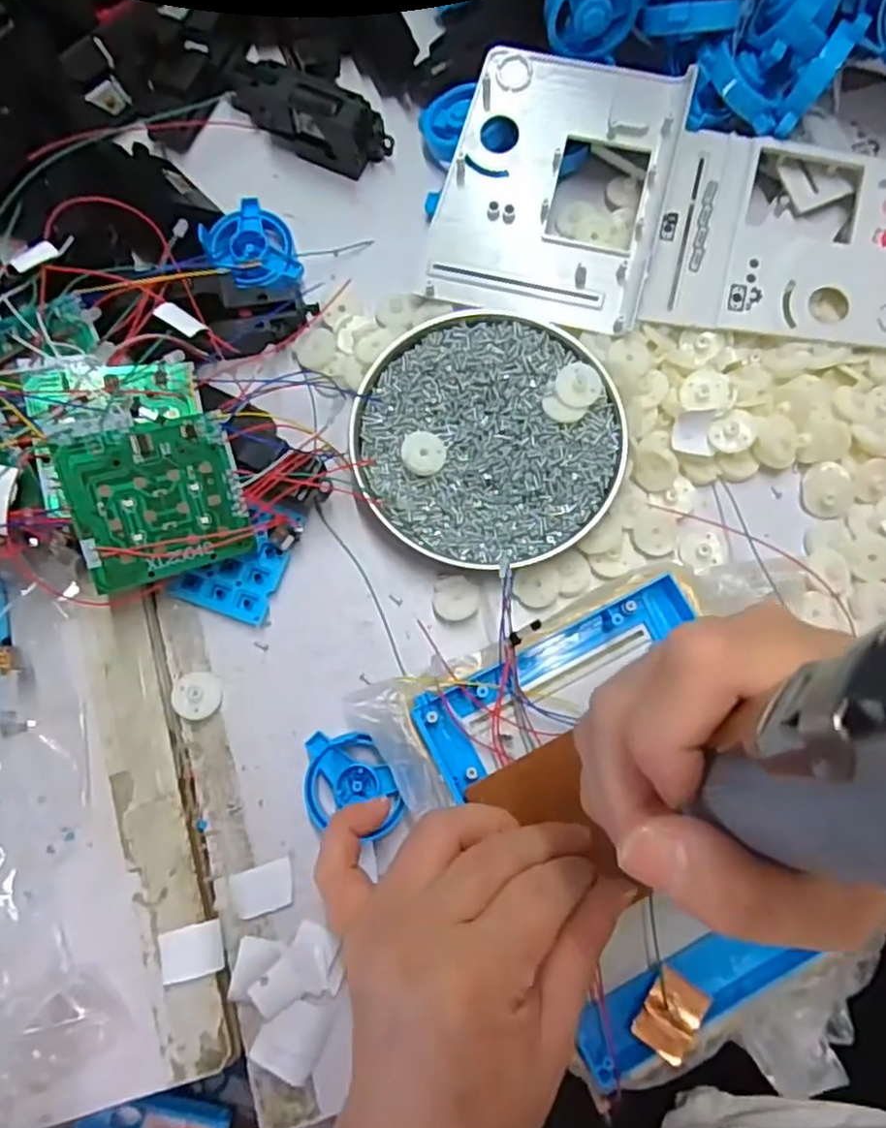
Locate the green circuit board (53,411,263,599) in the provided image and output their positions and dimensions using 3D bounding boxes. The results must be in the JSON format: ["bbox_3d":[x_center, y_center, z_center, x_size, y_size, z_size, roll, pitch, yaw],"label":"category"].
[{"bbox_3d":[-0.127,-0.029,0.312,0.071,0.005,0.067,-18,105,-25],"label":"green circuit board"}]

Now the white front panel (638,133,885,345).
[{"bbox_3d":[0.186,-0.174,0.370,0.137,0.014,0.105,10,78,2],"label":"white front panel"}]

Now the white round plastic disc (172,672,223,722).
[{"bbox_3d":[-0.120,0.065,0.338,0.022,0.006,0.023,0,78,0],"label":"white round plastic disc"}]

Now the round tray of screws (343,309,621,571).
[{"bbox_3d":[0.022,-0.065,0.356,0.131,0.026,0.133,0,78,0],"label":"round tray of screws"}]

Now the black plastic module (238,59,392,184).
[{"bbox_3d":[-0.079,-0.256,0.391,0.094,0.039,0.029,24,79,5],"label":"black plastic module"}]

